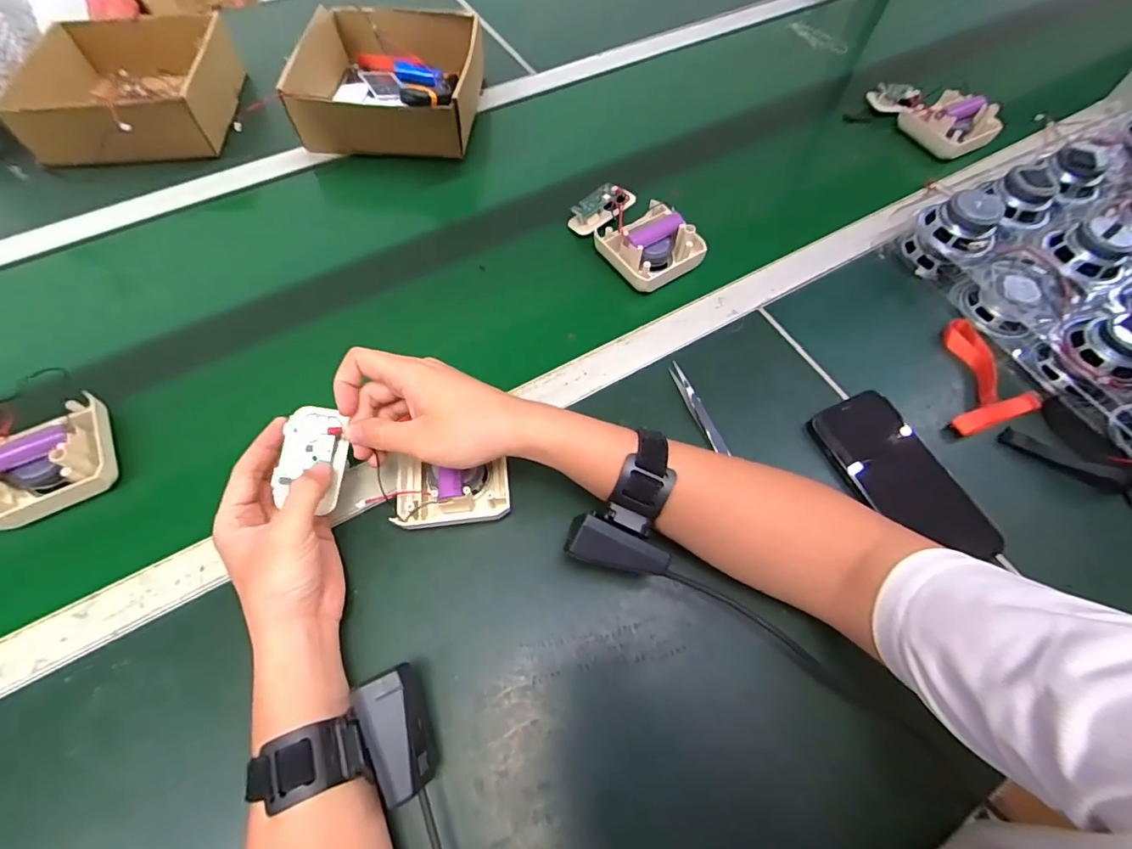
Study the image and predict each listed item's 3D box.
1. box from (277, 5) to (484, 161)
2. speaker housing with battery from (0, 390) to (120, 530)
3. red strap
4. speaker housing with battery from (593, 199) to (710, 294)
[{"bbox_3d":[-0.218,-0.440,0.633,0.209,0.068,0.215,5,63,0],"label":"box"},{"bbox_3d":[-0.423,0.028,0.403,0.090,0.038,0.083,-26,67,-14],"label":"speaker housing with battery"},{"bbox_3d":[0.386,-0.046,0.487,0.092,0.032,0.107,-18,65,-11],"label":"red strap"},{"bbox_3d":[0.091,-0.191,0.532,0.086,0.043,0.091,-30,68,-16],"label":"speaker housing with battery"}]

